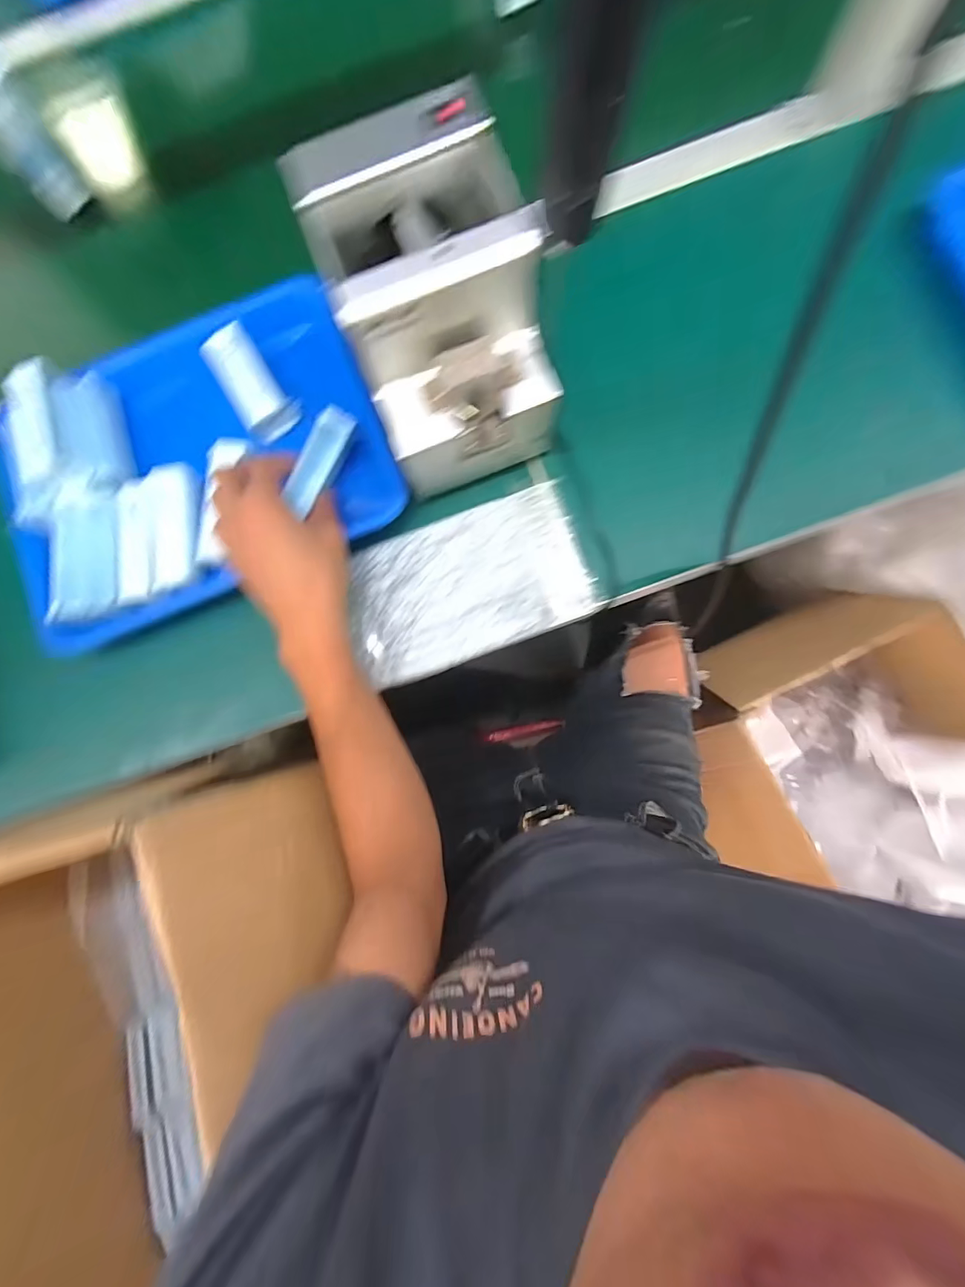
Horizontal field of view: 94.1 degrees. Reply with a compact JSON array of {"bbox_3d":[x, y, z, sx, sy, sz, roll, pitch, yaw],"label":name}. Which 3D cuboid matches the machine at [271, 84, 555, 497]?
[{"bbox_3d":[-0.031,-0.230,0.335,0.128,0.156,0.166,-19,82,-1],"label":"machine"}]

